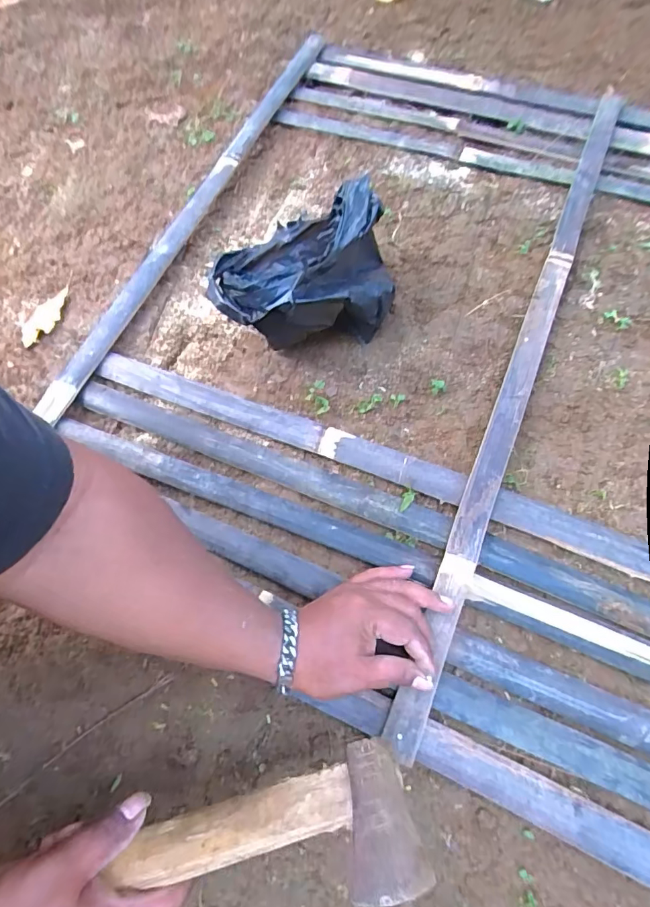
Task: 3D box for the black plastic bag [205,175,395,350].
[{"bbox_3d":[-0.024,-0.197,0.520,0.182,0.136,0.164,-7,66,0],"label":"black plastic bag"}]

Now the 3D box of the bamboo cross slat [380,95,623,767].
[{"bbox_3d":[0.223,-0.115,0.514,0.031,0.015,0.830,21,70,12],"label":"bamboo cross slat"}]

